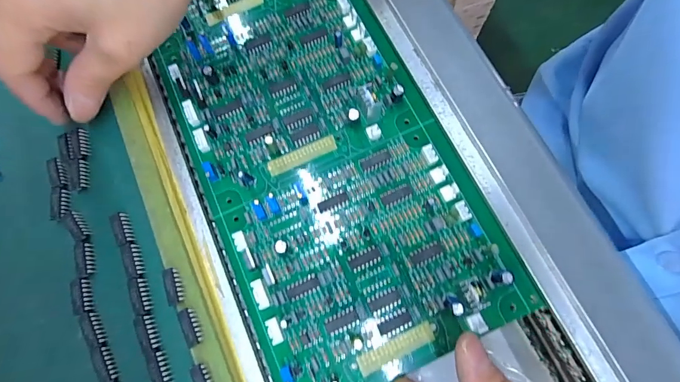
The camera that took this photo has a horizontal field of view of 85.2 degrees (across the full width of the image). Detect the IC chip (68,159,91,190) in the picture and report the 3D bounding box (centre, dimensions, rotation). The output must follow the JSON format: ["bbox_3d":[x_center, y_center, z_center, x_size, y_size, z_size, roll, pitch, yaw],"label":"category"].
[{"bbox_3d":[-0.155,-0.010,0.219,0.012,0.004,0.019,-13,74,-3],"label":"IC chip"}]

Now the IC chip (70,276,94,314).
[{"bbox_3d":[-0.139,0.056,0.199,0.009,0.004,0.019,-18,74,-4],"label":"IC chip"}]

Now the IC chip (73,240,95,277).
[{"bbox_3d":[-0.142,0.037,0.204,0.009,0.004,0.020,-15,74,-3],"label":"IC chip"}]

